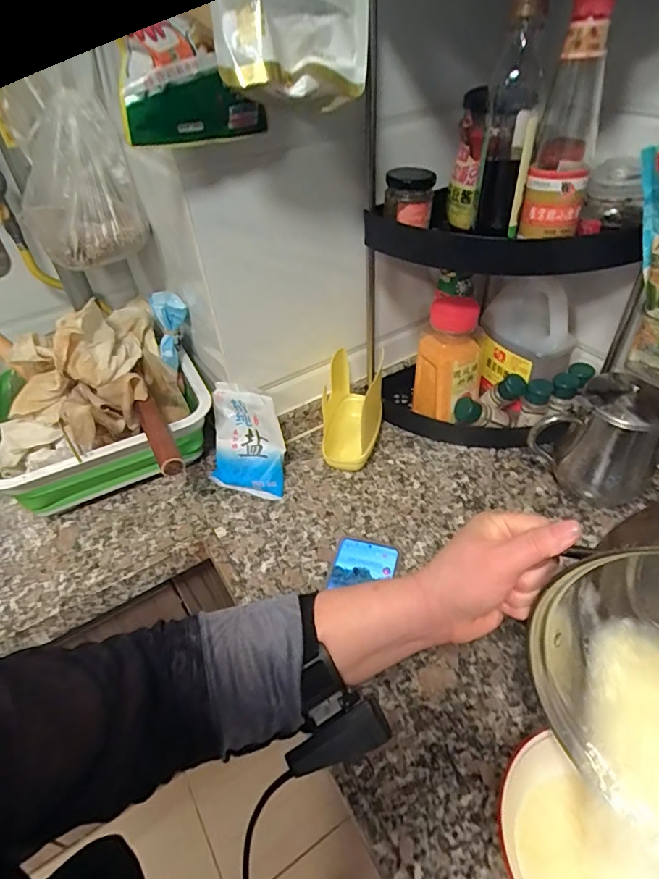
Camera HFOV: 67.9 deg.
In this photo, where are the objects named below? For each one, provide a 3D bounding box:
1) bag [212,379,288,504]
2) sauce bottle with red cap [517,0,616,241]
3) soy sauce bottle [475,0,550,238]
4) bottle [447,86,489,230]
[{"bbox_3d":[-0.119,0.001,0.692,0.106,0.151,0.029,5,9,18],"label":"bag"},{"bbox_3d":[0.237,-0.310,0.479,0.060,0.200,0.067,12,45,17],"label":"sauce bottle with red cap"},{"bbox_3d":[0.184,-0.321,0.500,0.051,0.191,0.066,9,45,15],"label":"soy sauce bottle"},{"bbox_3d":[0.163,-0.329,0.585,0.032,0.142,0.038,6,44,11],"label":"bottle"}]

